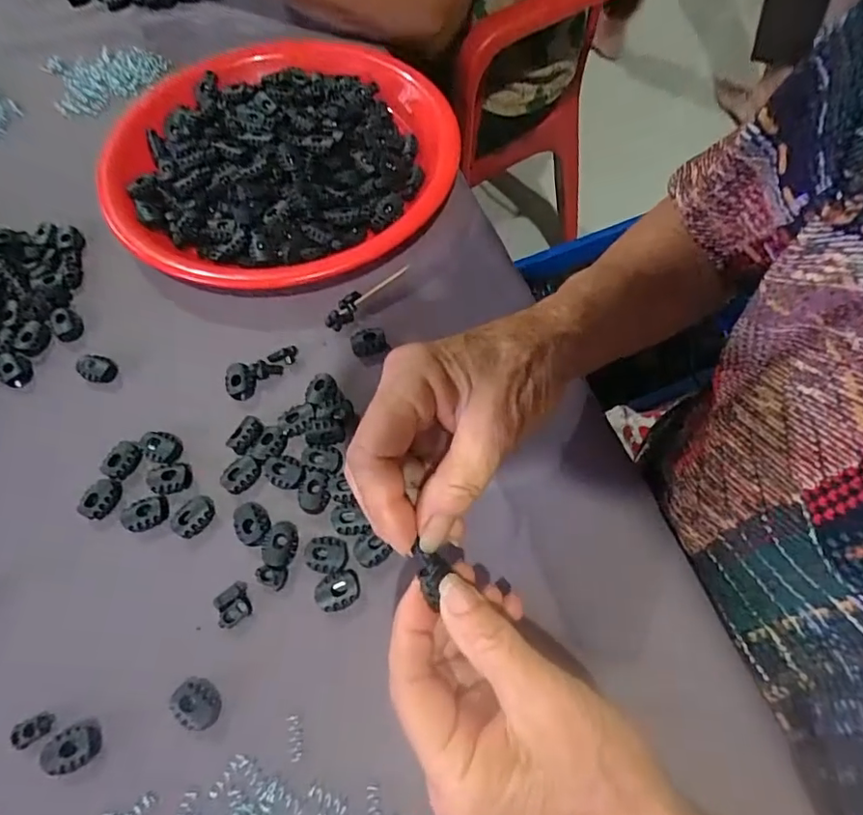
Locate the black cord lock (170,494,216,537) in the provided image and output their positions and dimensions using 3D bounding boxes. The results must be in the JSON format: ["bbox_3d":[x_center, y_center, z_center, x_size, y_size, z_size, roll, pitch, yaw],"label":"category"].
[{"bbox_3d":[-0.130,0.058,0.297,0.020,0.008,0.024,35,68,17],"label":"black cord lock"}]

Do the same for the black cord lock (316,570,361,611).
[{"bbox_3d":[-0.048,0.093,0.276,0.022,0.005,0.018,-25,64,-12],"label":"black cord lock"}]

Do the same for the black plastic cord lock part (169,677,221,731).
[{"bbox_3d":[-0.110,0.138,0.255,0.023,0.008,0.018,39,69,19],"label":"black plastic cord lock part"}]

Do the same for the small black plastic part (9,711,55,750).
[{"bbox_3d":[-0.184,0.148,0.251,0.016,0.006,0.011,-33,66,-16],"label":"small black plastic part"}]

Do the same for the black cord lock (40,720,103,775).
[{"bbox_3d":[-0.164,0.154,0.246,0.024,0.008,0.018,-24,64,-11],"label":"black cord lock"}]

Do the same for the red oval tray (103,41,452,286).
[{"bbox_3d":[-0.109,-0.187,0.411,0.242,0.036,0.247,5,62,3],"label":"red oval tray"}]

